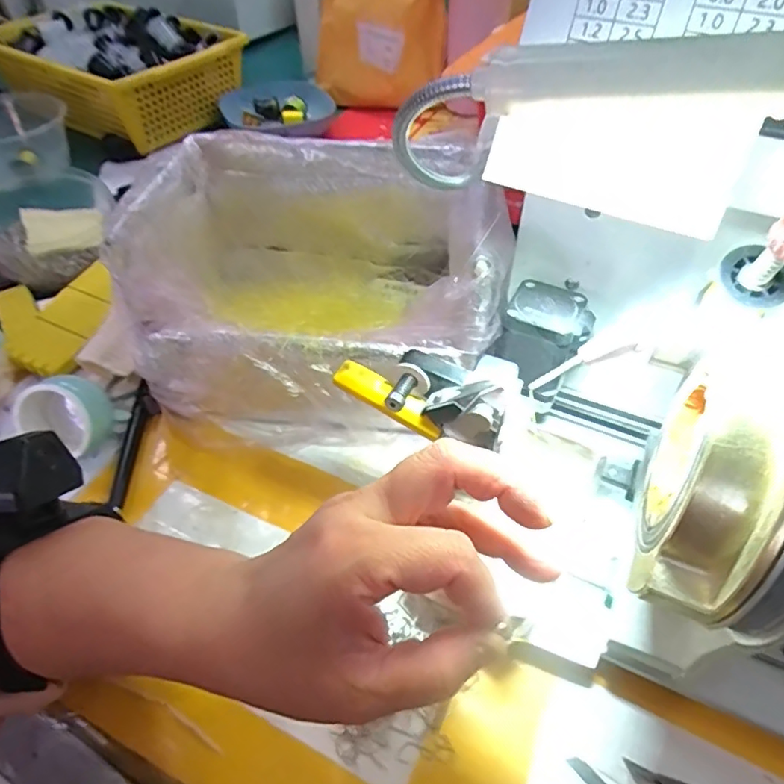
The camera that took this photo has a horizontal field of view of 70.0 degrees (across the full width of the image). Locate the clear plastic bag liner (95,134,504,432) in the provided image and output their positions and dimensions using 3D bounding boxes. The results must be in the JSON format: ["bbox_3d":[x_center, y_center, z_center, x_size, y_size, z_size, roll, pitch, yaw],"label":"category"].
[{"bbox_3d":[-0.055,-0.079,0.395,0.223,0.122,0.182,0,48,0],"label":"clear plastic bag liner"}]

